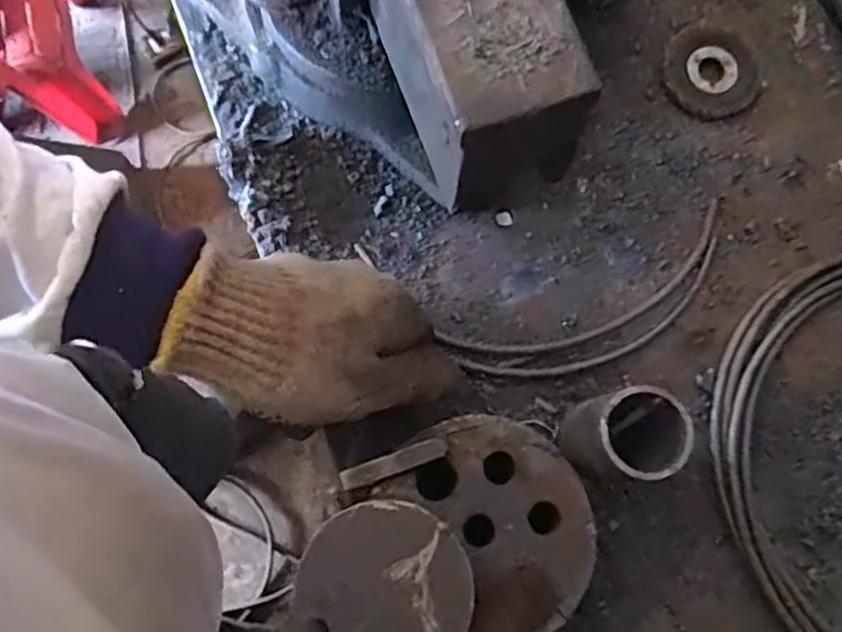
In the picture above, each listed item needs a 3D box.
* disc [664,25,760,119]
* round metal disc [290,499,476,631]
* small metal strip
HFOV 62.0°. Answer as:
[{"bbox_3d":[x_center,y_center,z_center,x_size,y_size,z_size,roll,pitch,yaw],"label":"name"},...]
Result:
[{"bbox_3d":[0.179,-0.152,0.431,0.056,0.007,0.061,0,77,-2],"label":"disc"},{"bbox_3d":[-0.014,0.111,0.288,0.069,0.004,0.065,0,77,-2],"label":"round metal disc"},{"bbox_3d":[-0.012,0.068,0.323,0.050,0.004,0.009,-19,78,-6],"label":"small metal strip"}]

